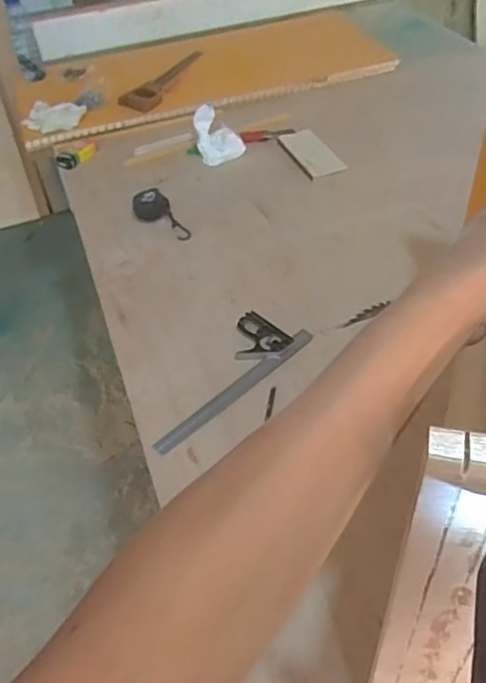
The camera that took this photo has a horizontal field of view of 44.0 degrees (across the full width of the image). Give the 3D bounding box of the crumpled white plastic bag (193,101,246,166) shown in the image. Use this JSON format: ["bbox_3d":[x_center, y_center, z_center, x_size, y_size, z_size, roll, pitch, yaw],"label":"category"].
[{"bbox_3d":[-0.051,-0.455,1.331,0.107,0.097,0.092,-9,46,-2],"label":"crumpled white plastic bag"}]

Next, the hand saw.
[{"bbox_3d":[-0.188,-0.669,1.554,0.084,0.033,0.325,22,51,25],"label":"hand saw"}]

